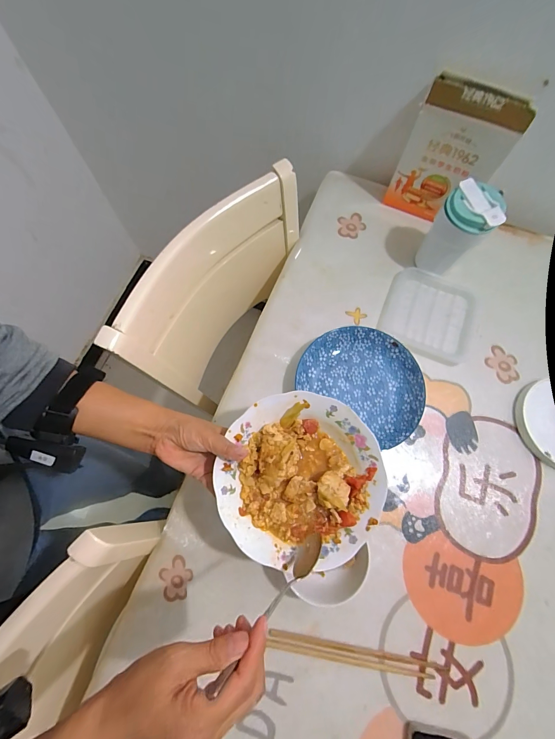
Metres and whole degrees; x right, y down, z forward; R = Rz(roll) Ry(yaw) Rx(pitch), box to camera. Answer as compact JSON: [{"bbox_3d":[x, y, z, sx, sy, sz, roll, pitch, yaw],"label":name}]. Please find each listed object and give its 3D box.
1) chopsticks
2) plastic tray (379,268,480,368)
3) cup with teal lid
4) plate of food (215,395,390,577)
[{"bbox_3d":[0.101,0.374,0.412,0.223,0.005,0.021,9,74,3],"label":"chopsticks"},{"bbox_3d":[0.272,-0.098,0.564,0.155,0.028,0.157,19,75,6],"label":"plastic tray"},{"bbox_3d":[0.298,-0.225,0.531,0.083,0.138,0.081,0,71,0],"label":"cup with teal lid"},{"bbox_3d":[0.027,0.125,0.372,0.187,0.038,0.184,0,67,-1],"label":"plate of food"}]

